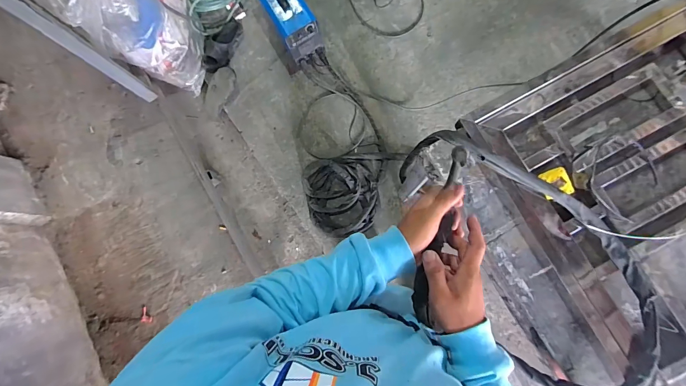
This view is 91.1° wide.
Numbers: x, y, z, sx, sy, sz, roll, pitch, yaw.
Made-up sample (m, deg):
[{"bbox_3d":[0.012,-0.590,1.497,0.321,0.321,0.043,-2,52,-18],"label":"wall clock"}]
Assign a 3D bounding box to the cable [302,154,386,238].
[{"bbox_3d":[0.021,0.004,1.480,0.357,0.079,0.341,-1,83,7],"label":"cable"}]

